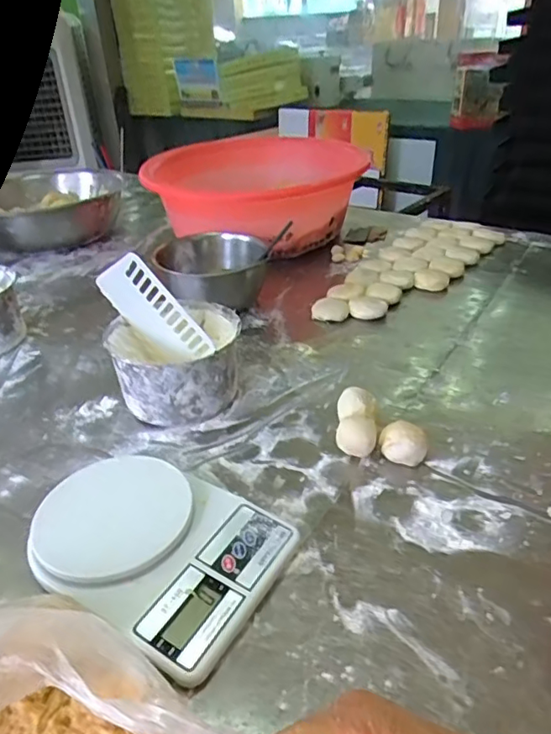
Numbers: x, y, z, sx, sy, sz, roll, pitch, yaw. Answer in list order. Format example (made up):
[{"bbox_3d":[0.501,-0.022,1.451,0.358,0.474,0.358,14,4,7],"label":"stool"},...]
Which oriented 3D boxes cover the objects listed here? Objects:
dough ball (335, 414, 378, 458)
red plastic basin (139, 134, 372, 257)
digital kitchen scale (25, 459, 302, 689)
[{"bbox_3d":[0.084,0.072,0.579,0.039,0.038,0.036,-2,32,1],"label":"dough ball"},{"bbox_3d":[-0.061,-0.372,1.202,0.462,0.145,0.462,-2,32,1],"label":"red plastic basin"},{"bbox_3d":[-0.102,0.149,0.477,0.202,0.039,0.148,17,37,29],"label":"digital kitchen scale"}]

